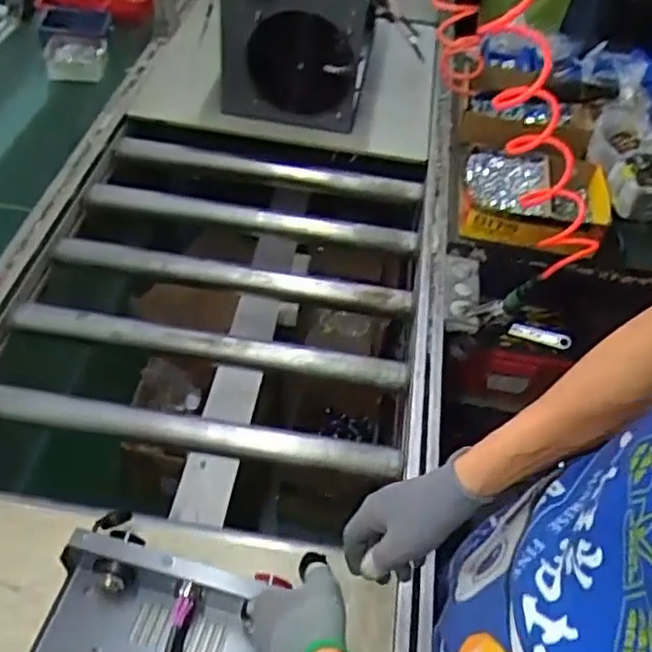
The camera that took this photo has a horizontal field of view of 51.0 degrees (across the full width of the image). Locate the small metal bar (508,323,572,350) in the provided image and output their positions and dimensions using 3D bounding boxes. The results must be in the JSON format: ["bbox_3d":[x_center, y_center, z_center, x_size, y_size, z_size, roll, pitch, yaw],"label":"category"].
[{"bbox_3d":[0.434,0.021,1.384,0.122,0.028,0.010,15,2,11],"label":"small metal bar"}]

